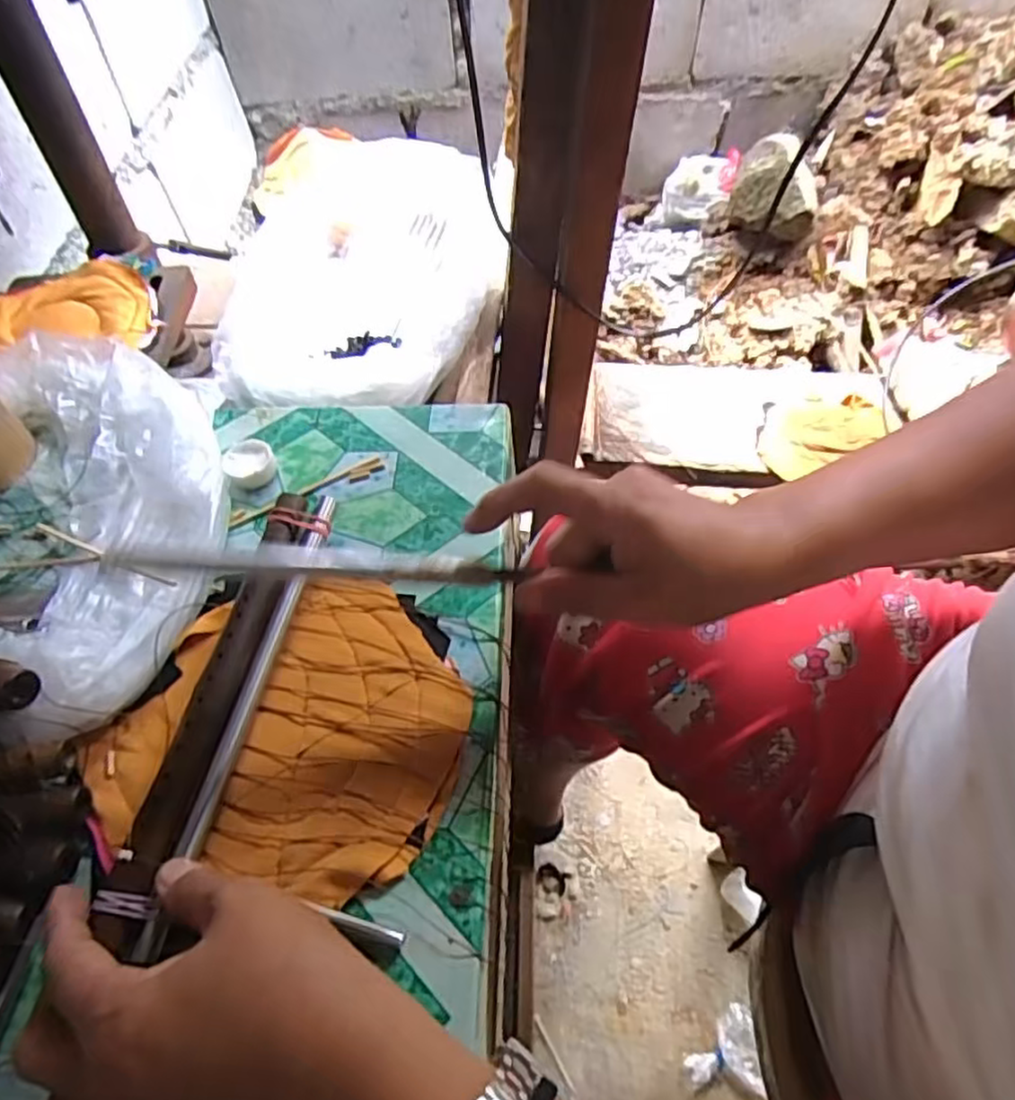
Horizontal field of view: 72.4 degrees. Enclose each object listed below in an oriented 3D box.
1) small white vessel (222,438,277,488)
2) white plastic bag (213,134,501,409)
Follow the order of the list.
[{"bbox_3d":[-0.163,-0.055,0.441,0.030,0.014,0.035,-24,56,-13],"label":"small white vessel"},{"bbox_3d":[-0.135,-0.277,0.638,0.217,0.070,0.402,-6,54,0],"label":"white plastic bag"}]

